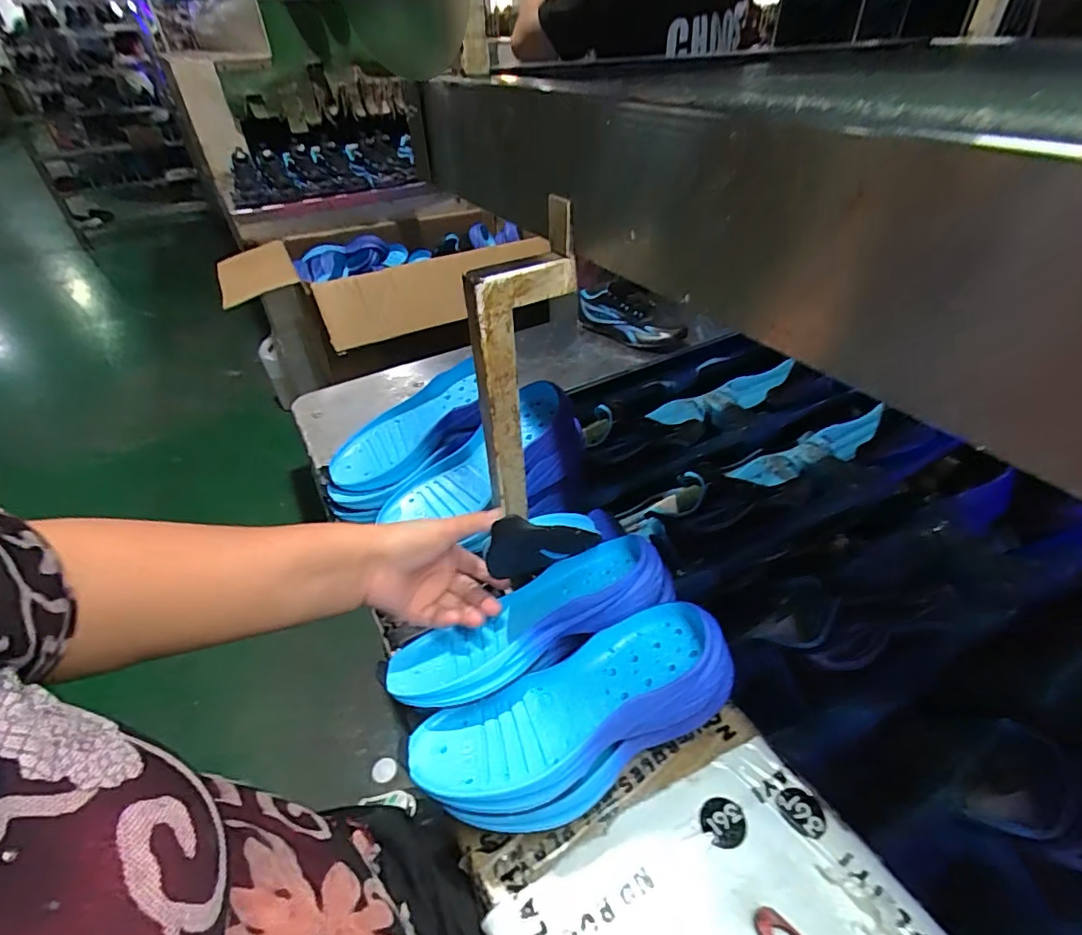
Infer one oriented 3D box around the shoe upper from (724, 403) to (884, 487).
[{"bbox_3d":[0.402,-0.026,0.787,0.320,0.038,0.055,-21,43,-20],"label":"shoe upper"}]

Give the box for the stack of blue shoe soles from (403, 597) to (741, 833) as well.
[{"bbox_3d":[0.026,0.180,0.379,0.229,0.042,0.090,-26,42,-3],"label":"stack of blue shoe soles"}]

